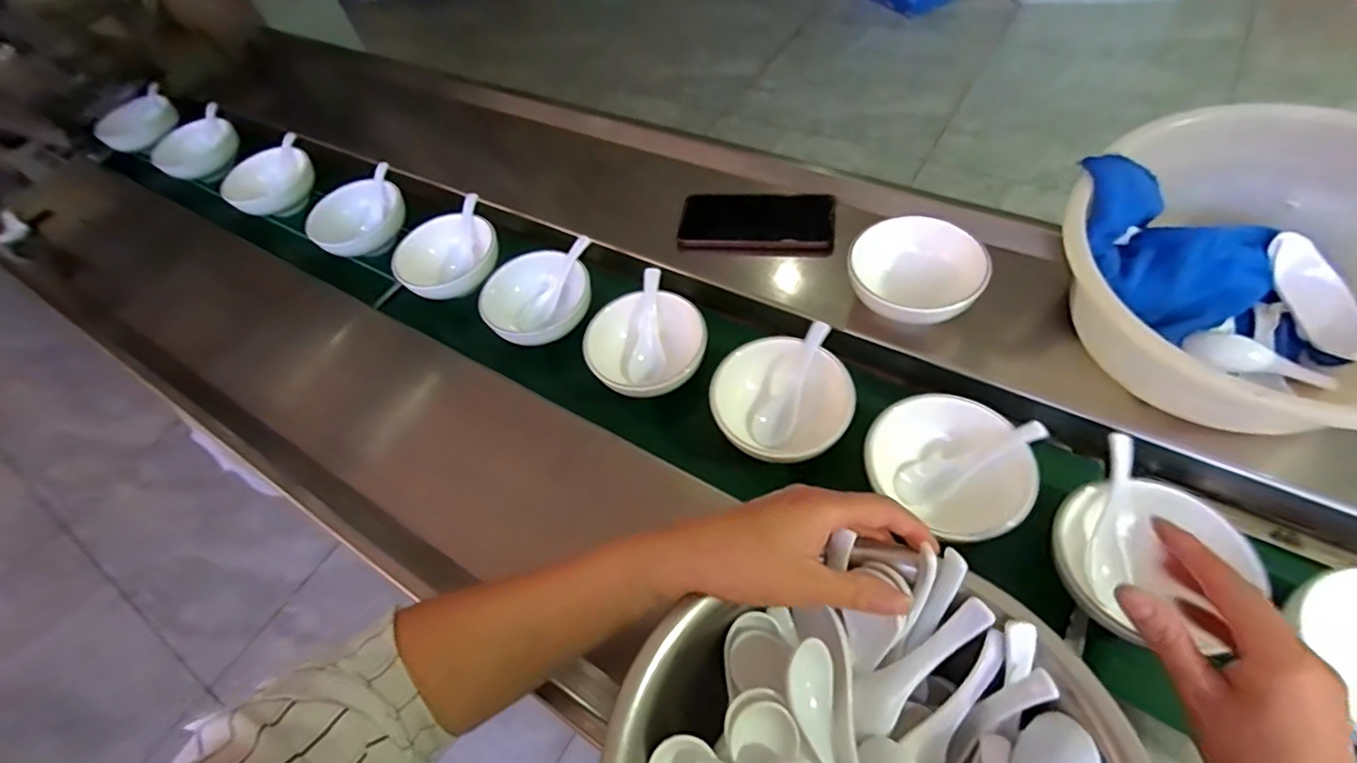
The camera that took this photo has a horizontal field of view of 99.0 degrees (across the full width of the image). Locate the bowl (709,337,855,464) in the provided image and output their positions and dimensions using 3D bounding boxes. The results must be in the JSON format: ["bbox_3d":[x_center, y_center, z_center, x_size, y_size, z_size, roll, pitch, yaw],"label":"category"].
[{"bbox_3d":[0.090,0.020,0.508,0.112,0.055,0.113,-2,59,3],"label":"bowl"}]

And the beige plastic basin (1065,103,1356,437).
[{"bbox_3d":[0.421,-0.072,0.424,0.251,0.112,0.263,-2,59,3],"label":"beige plastic basin"}]

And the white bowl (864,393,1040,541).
[{"bbox_3d":[0.210,0.069,0.458,0.111,0.051,0.119,-2,59,3],"label":"white bowl"}]

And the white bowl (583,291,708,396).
[{"bbox_3d":[-0.032,-0.031,0.571,0.113,0.057,0.113,-2,59,3],"label":"white bowl"}]

